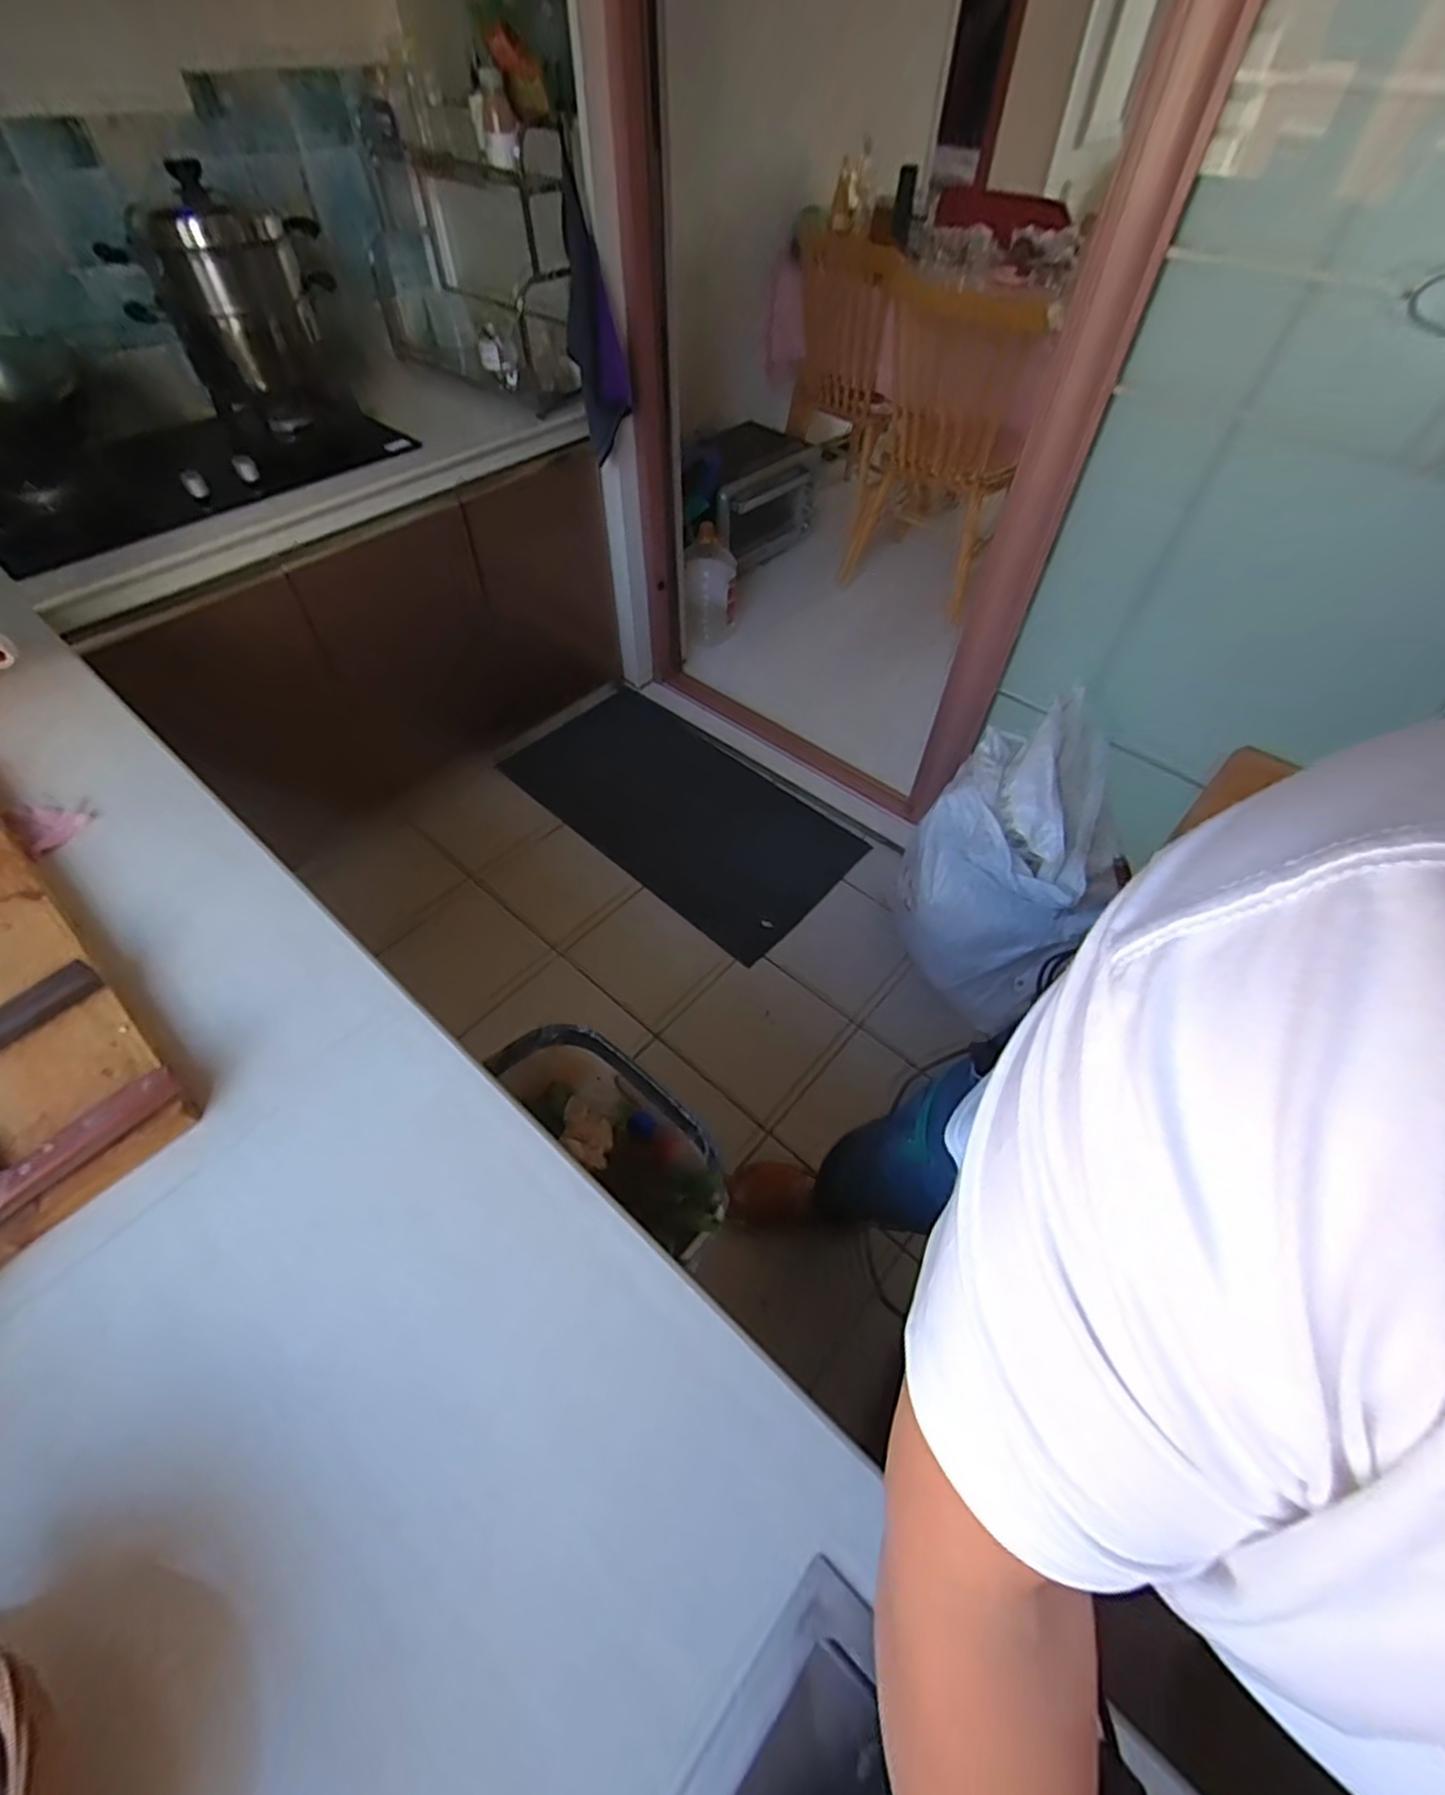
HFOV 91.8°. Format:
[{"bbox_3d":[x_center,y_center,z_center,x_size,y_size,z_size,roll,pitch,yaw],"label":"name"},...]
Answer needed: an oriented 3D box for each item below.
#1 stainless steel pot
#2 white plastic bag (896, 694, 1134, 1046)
[{"bbox_3d":[-0.873,-1.090,1.263,0.282,0.261,0.262,-1,53,-3],"label":"stainless steel pot"},{"bbox_3d":[0.562,-0.048,1.355,0.339,0.566,0.321,36,59,23],"label":"white plastic bag"}]

